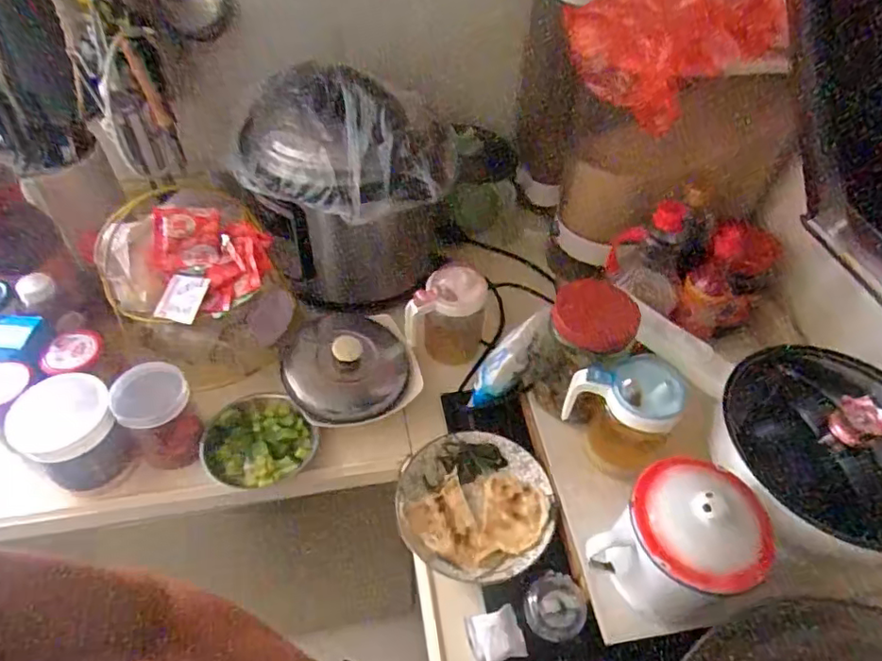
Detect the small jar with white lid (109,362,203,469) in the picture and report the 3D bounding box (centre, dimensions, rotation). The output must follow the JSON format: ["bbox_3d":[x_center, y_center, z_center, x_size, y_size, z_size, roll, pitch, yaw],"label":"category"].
[{"bbox_3d":[-0.334,0.104,0.678,0.078,0.109,0.072,1,49,-1],"label":"small jar with white lid"}]

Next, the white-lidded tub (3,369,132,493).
[{"bbox_3d":[-0.421,0.117,0.654,0.084,0.099,0.094,35,57,25],"label":"white-lidded tub"}]

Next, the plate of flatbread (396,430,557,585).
[{"bbox_3d":[0.040,0.201,0.665,0.175,0.022,0.171,1,49,-1],"label":"plate of flatbread"}]

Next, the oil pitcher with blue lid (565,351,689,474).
[{"bbox_3d":[0.197,0.093,0.642,0.110,0.136,0.078,25,53,18],"label":"oil pitcher with blue lid"}]

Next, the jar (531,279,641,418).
[{"bbox_3d":[0.162,0.019,0.679,0.092,0.143,0.087,1,49,-1],"label":"jar"}]

